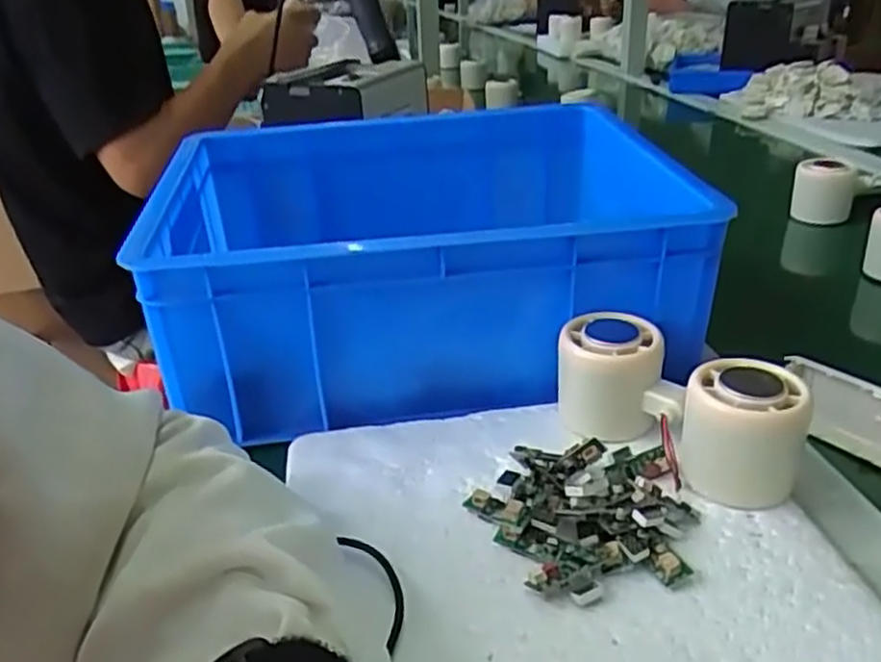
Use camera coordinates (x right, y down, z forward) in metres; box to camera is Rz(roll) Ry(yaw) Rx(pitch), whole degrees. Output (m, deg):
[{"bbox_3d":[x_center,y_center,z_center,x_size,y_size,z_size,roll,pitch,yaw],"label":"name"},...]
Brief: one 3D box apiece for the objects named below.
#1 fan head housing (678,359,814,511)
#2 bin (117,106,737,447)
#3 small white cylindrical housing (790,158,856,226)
[{"bbox_3d":[0.147,0.049,0.373,0.055,0.057,0.052,9,29,21],"label":"fan head housing"},{"bbox_3d":[-0.015,-0.059,0.533,0.316,0.126,0.258,-4,27,-5],"label":"bin"},{"bbox_3d":[0.396,-0.147,0.780,0.052,0.056,0.051,16,33,34],"label":"small white cylindrical housing"}]

